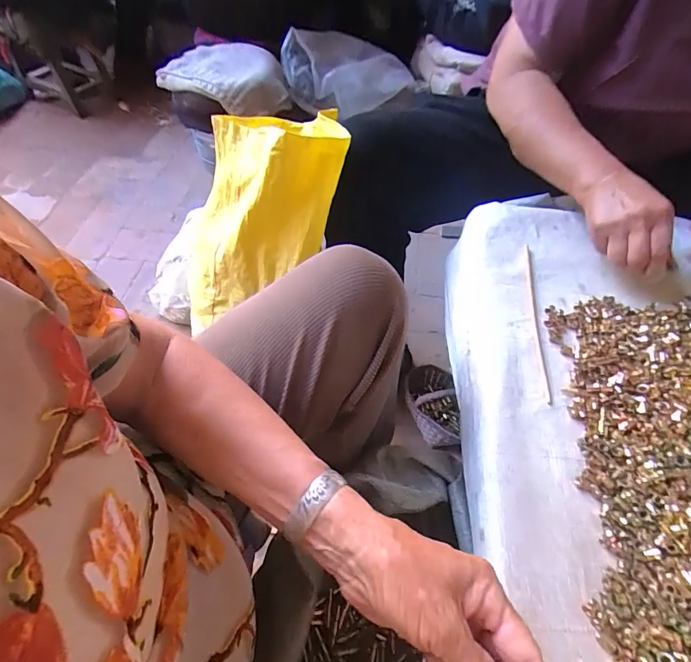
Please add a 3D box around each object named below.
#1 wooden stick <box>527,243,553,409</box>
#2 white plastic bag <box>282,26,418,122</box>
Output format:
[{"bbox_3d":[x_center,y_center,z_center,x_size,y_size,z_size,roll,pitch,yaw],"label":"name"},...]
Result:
[{"bbox_3d":[0.224,-0.019,0.474,0.010,0.004,0.226,9,55,4],"label":"wooden stick"},{"bbox_3d":[0.010,-0.766,1.240,0.419,0.217,0.219,-13,55,-31],"label":"white plastic bag"}]

